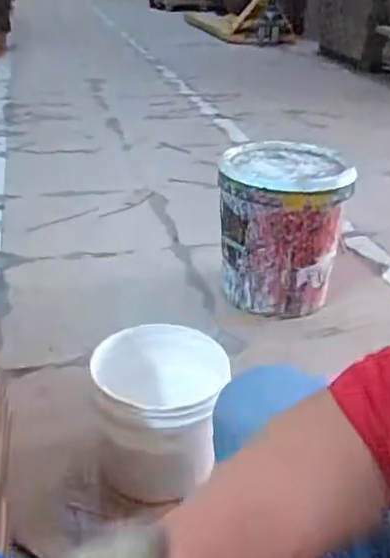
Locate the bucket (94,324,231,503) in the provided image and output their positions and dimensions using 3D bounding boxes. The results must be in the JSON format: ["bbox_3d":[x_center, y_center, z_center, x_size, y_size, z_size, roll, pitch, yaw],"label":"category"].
[{"bbox_3d":[-0.052,0.206,0.953,0.194,0.208,0.195,-1,30,1],"label":"bucket"}]

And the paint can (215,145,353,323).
[{"bbox_3d":[0.209,-0.126,1.445,0.290,0.326,0.302,0,30,4],"label":"paint can"}]

